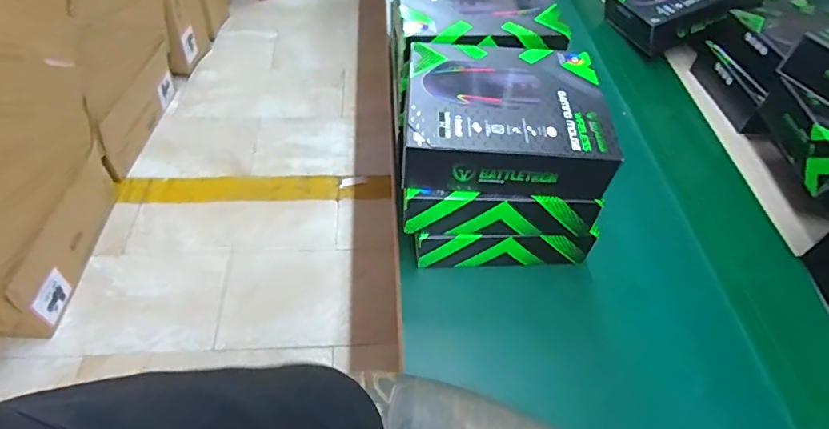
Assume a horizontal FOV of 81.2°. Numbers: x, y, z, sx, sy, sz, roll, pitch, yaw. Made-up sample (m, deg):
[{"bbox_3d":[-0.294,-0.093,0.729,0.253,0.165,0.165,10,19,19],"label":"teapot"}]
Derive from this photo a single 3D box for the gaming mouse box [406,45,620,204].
[{"bbox_3d":[0.084,-0.100,0.471,0.182,0.056,0.165,2,51,-1],"label":"gaming mouse box"}]

